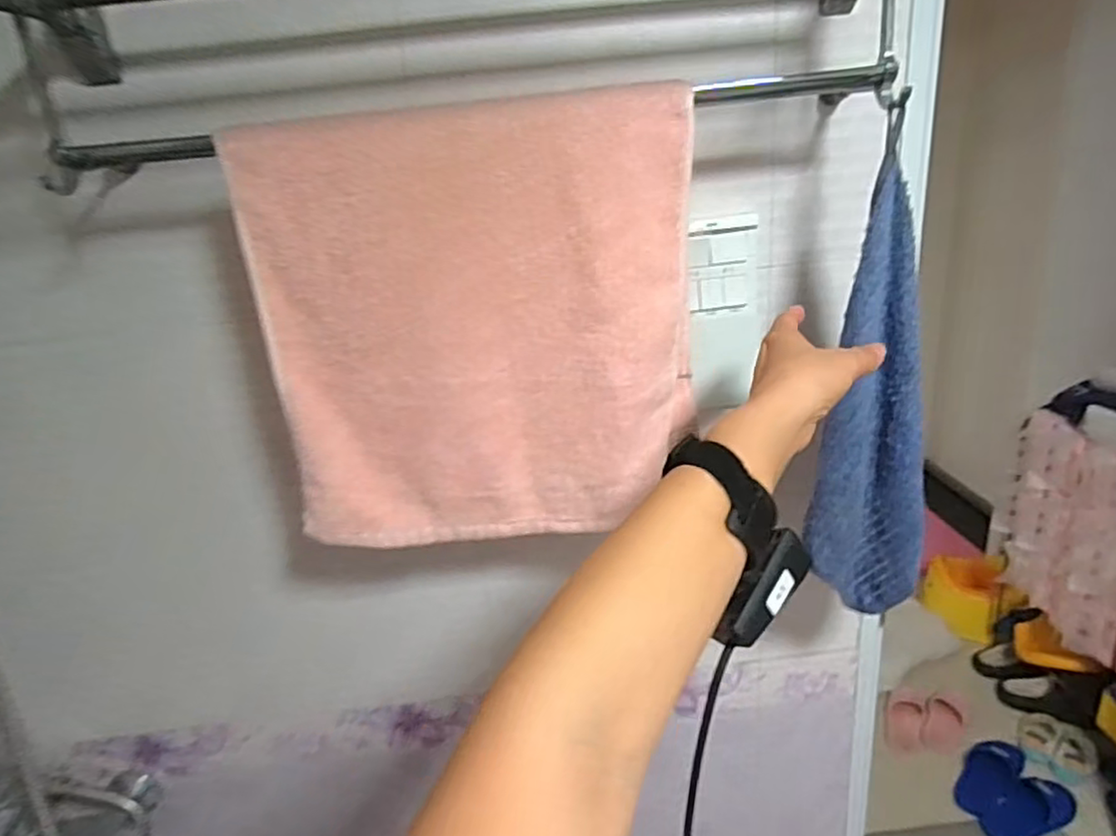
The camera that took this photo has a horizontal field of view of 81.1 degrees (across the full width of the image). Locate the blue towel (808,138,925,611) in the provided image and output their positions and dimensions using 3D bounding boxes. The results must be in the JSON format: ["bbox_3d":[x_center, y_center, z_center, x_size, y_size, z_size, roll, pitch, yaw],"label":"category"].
[{"bbox_3d":[0.247,-0.005,0.524,0.098,0.390,0.042,-14,20,-23],"label":"blue towel"}]

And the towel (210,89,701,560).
[{"bbox_3d":[-0.056,-0.058,0.509,0.324,0.323,0.055,-7,22,-5],"label":"towel"}]

